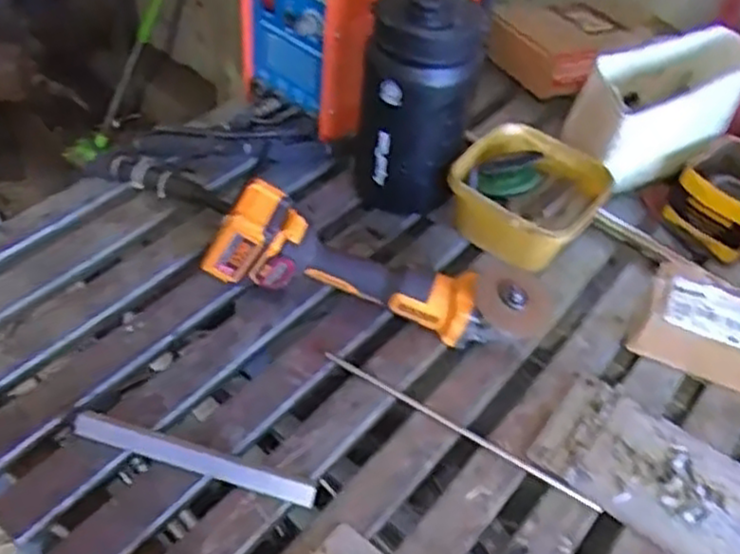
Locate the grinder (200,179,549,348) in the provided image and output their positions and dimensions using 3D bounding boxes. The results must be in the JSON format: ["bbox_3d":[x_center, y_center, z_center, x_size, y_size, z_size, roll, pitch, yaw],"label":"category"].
[{"bbox_3d":[0.011,-0.008,0.810,0.375,0.123,0.084,13,48,5],"label":"grinder"}]

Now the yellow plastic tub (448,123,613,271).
[{"bbox_3d":[0.196,-0.093,0.927,0.165,0.095,0.181,33,52,21],"label":"yellow plastic tub"}]

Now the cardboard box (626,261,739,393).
[{"bbox_3d":[0.390,0.062,0.824,0.165,0.075,0.096,22,51,14],"label":"cardboard box"}]

